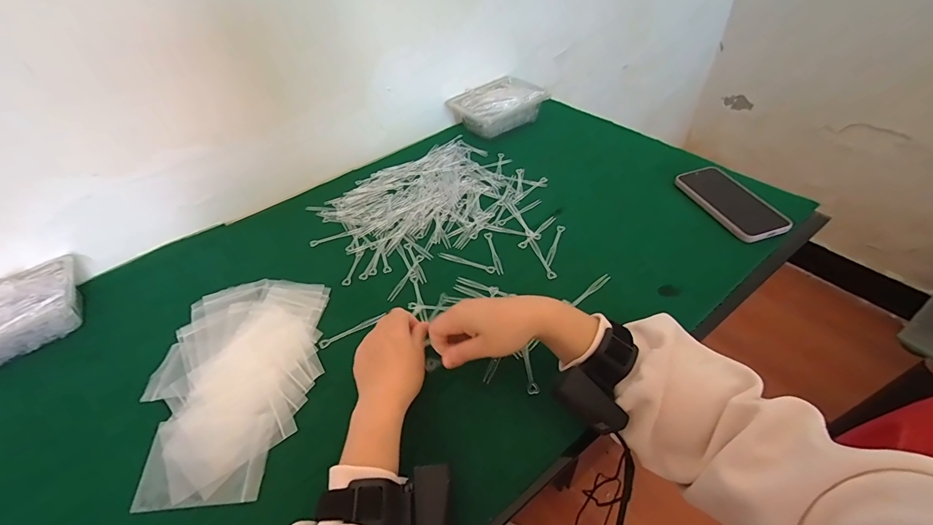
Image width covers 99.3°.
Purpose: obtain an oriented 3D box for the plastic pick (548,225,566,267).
[{"bbox_3d":[0.128,-0.028,0.575,0.011,0.004,0.083,14,49,21],"label":"plastic pick"}]

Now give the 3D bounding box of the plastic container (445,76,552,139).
[{"bbox_3d":[0.064,-0.321,0.818,0.170,0.067,0.136,-31,49,-22],"label":"plastic container"}]

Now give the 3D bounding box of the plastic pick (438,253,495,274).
[{"bbox_3d":[0.000,-0.001,0.566,0.088,0.004,0.013,17,50,23],"label":"plastic pick"}]

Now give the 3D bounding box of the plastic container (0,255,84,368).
[{"bbox_3d":[-0.609,0.074,0.521,0.181,0.053,0.116,-33,50,-23],"label":"plastic container"}]

